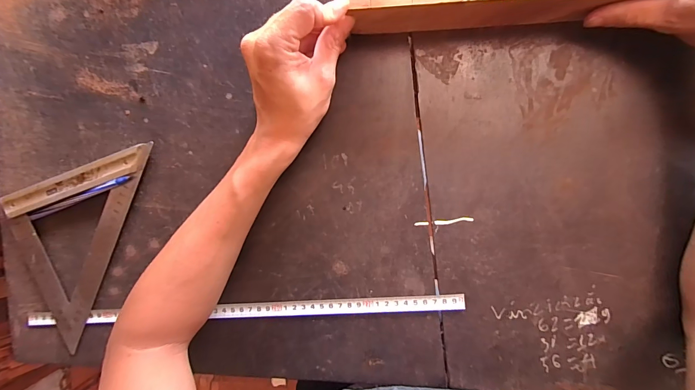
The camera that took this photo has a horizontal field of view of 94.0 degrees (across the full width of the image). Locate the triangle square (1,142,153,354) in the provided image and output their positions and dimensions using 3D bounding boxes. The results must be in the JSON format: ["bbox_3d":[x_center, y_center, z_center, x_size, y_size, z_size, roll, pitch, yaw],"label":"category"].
[{"bbox_3d":[-0.314,0.038,0.358,0.119,0.016,0.245,25,97,2],"label":"triangle square"}]

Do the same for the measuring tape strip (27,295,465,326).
[{"bbox_3d":[-0.120,0.129,0.357,0.478,0.009,0.016,-4,85,5],"label":"measuring tape strip"}]

